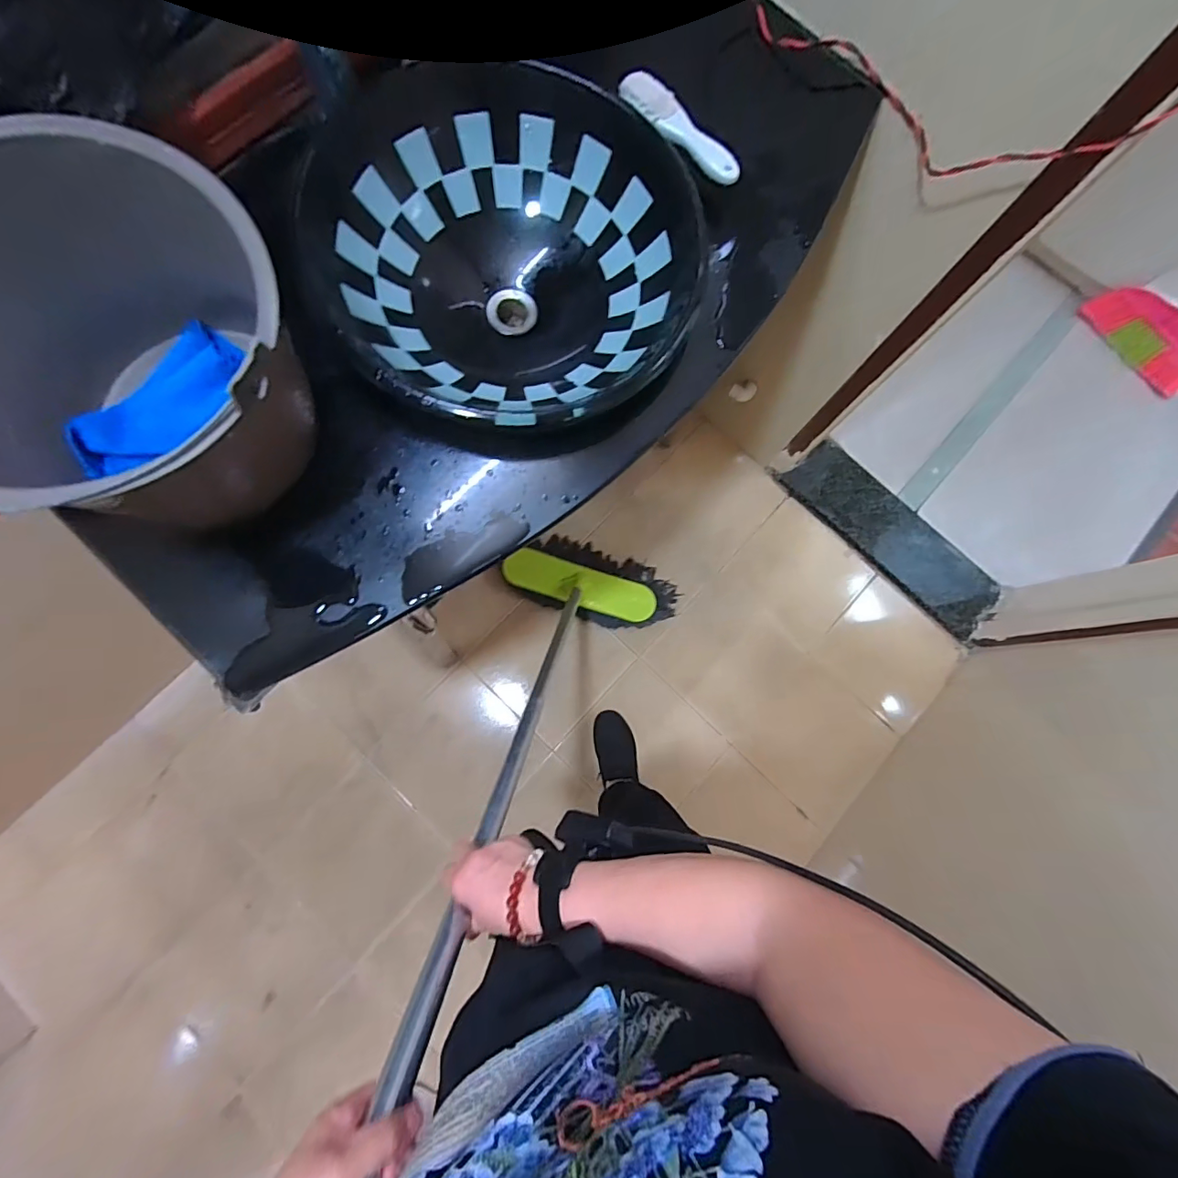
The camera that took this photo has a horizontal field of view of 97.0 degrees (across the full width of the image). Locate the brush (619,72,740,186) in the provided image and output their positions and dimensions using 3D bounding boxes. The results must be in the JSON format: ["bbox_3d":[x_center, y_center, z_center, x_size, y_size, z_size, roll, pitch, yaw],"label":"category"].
[{"bbox_3d":[0.098,-0.502,0.571,0.042,0.021,0.164,-44,85,-10],"label":"brush"}]

